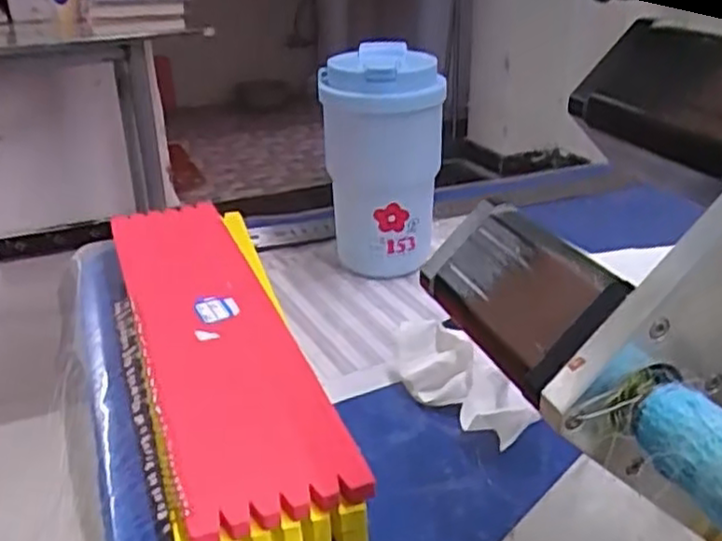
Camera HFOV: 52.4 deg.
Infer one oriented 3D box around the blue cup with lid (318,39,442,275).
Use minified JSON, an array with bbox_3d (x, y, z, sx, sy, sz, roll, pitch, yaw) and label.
[{"bbox_3d":[0.018,-0.076,0.540,0.085,0.156,0.077,-2,27,0],"label":"blue cup with lid"}]

